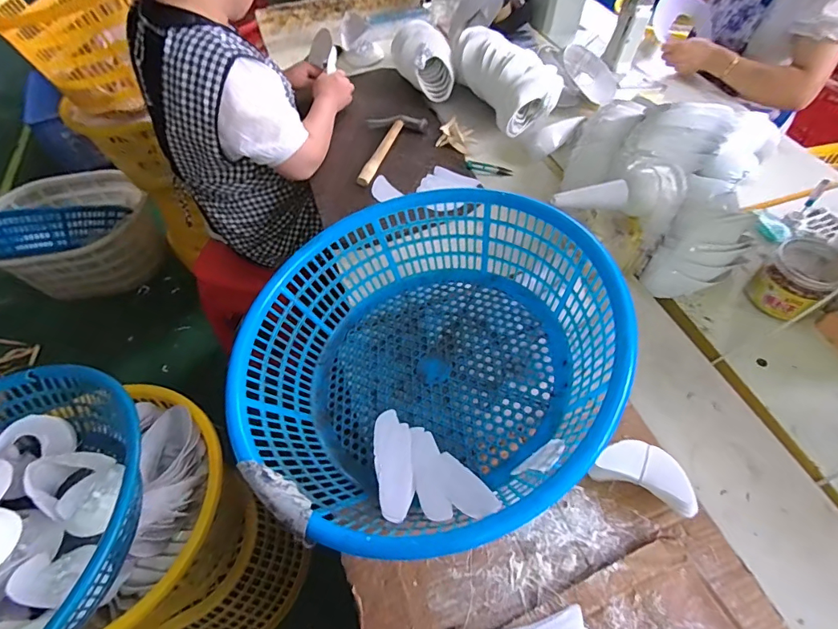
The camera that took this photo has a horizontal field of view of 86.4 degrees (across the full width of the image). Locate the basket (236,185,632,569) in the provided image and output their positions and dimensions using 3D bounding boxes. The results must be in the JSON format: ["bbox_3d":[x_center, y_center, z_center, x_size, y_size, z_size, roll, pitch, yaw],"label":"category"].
[{"bbox_3d":[0.000,0.049,0.628,0.507,0.190,0.511,-2,55,3],"label":"basket"}]

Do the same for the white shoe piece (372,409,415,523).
[{"bbox_3d":[-0.034,0.193,0.588,0.050,0.008,0.176,-9,32,-2],"label":"white shoe piece"}]

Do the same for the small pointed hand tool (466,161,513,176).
[{"bbox_3d":[0.154,-0.317,0.983,0.100,0.015,0.027,14,57,14],"label":"small pointed hand tool"}]

